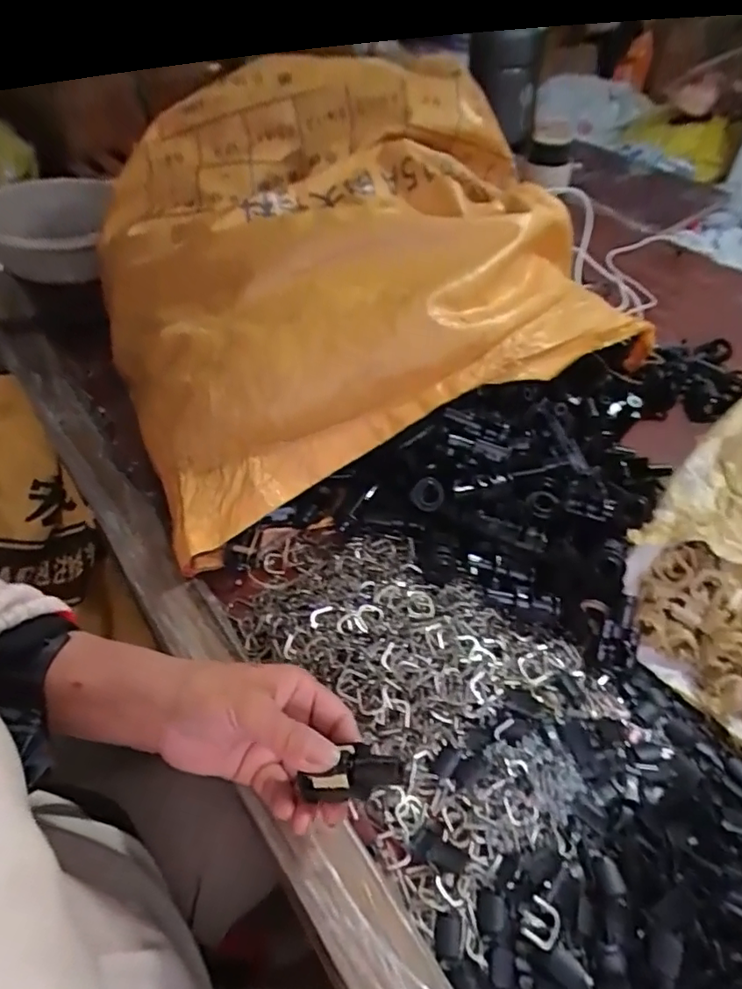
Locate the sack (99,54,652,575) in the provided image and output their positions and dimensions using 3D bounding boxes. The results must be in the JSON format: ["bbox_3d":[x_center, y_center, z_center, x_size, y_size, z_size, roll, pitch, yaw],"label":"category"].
[{"bbox_3d":[-0.039,-0.250,0.583,0.451,0.211,0.484,-19,50,-17],"label":"sack"}]

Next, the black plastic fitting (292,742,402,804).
[{"bbox_3d":[-0.011,0.141,0.287,0.052,0.016,0.023,-15,48,3],"label":"black plastic fitting"}]

